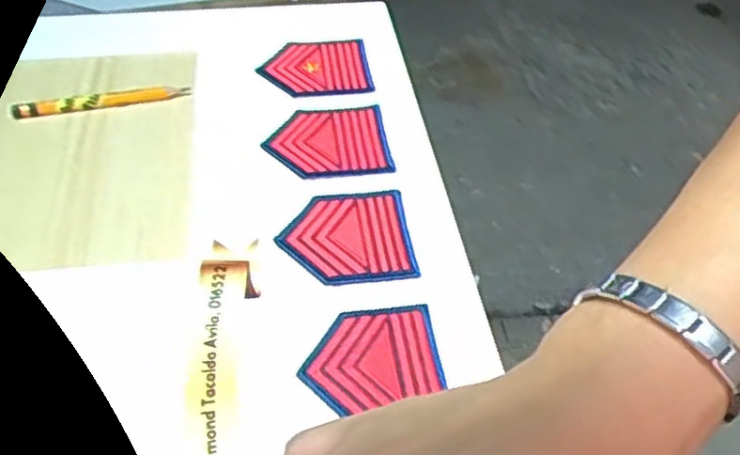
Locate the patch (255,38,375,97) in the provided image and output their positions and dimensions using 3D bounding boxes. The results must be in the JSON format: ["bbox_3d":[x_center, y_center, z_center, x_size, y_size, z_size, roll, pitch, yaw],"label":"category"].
[{"bbox_3d":[-0.036,-0.105,0.502,0.071,0.007,0.059,-5,47,-8],"label":"patch"}]

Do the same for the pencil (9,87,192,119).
[{"bbox_3d":[-0.165,-0.077,0.469,0.104,0.013,0.007,-9,42,-12],"label":"pencil"}]

